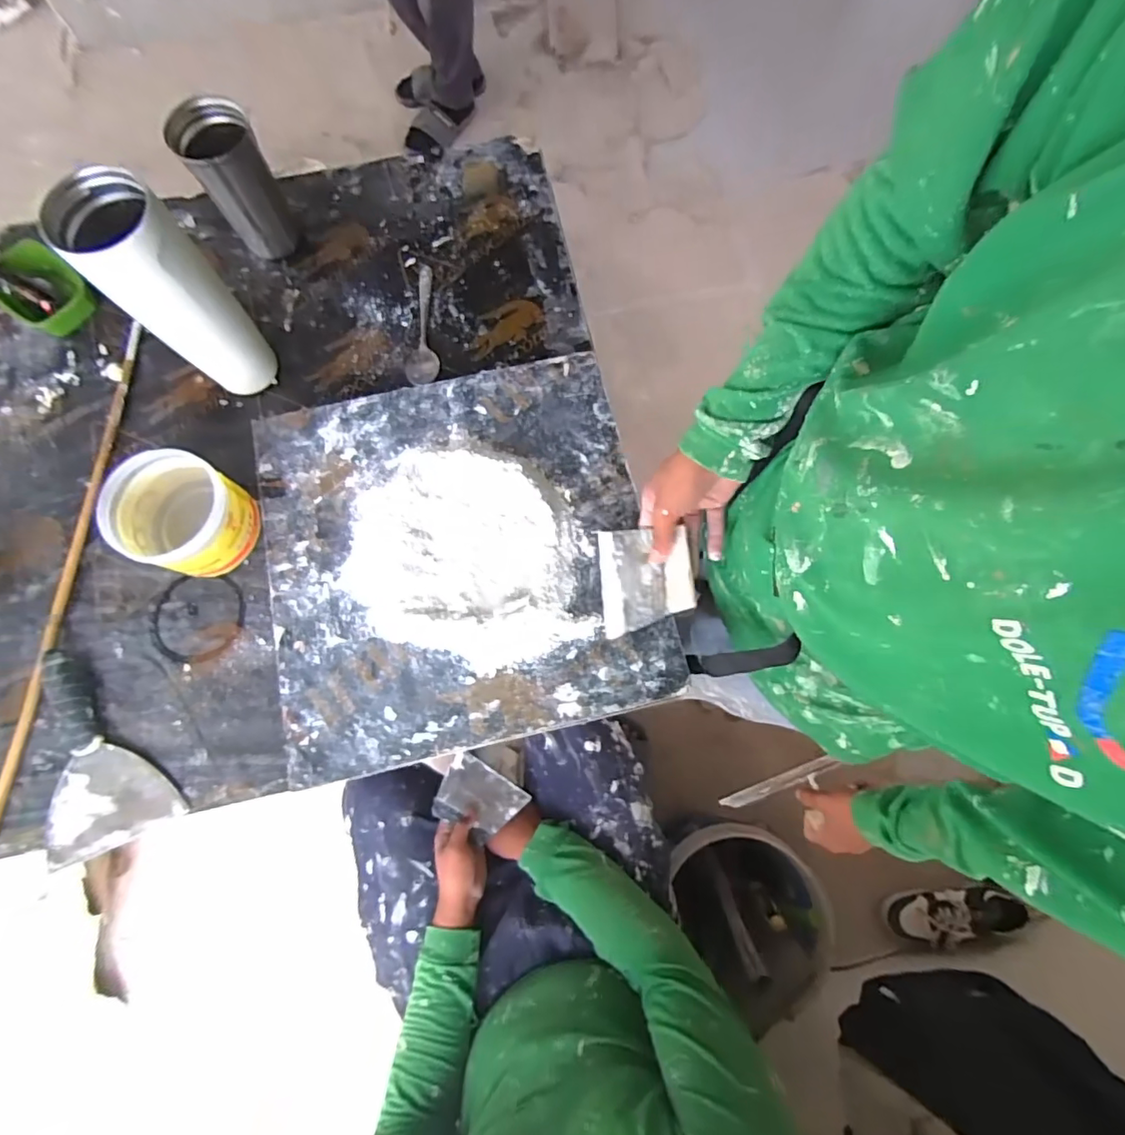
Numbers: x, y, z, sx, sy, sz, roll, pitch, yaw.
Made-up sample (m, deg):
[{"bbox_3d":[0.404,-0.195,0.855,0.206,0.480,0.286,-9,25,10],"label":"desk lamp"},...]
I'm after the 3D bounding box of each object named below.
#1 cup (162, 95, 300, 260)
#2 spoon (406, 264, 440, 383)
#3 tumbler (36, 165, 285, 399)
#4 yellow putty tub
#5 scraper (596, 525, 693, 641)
[{"bbox_3d":[-0.378,-0.450,0.638,0.079,0.149,0.079,0,76,0],"label":"cup"},{"bbox_3d":[-0.177,-0.302,0.663,0.042,0.018,0.180,-8,77,-2],"label":"spoon"},{"bbox_3d":[-0.385,-0.267,0.551,0.097,0.224,0.085,42,80,9],"label":"tumbler"},{"bbox_3d":[-0.398,-0.055,0.567,0.117,0.087,0.112,0,76,0],"label":"yellow putty tub"},{"bbox_3d":[0.081,0.006,0.541,0.102,0.005,0.105,-17,71,35],"label":"scraper"}]

